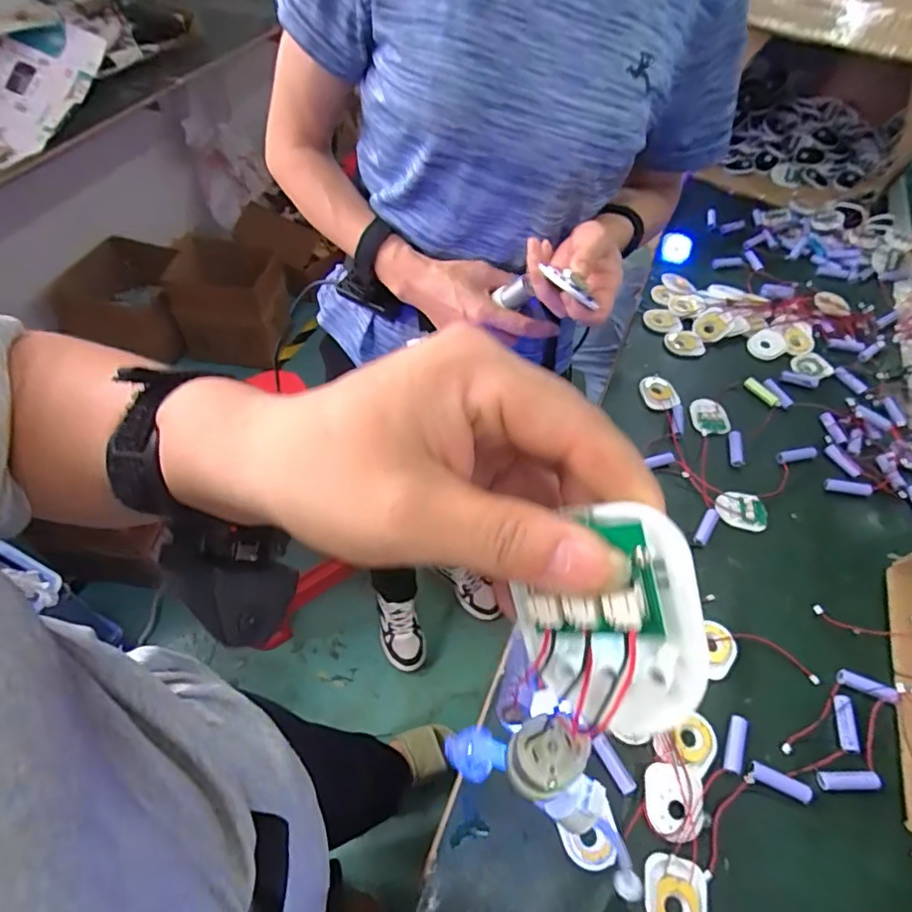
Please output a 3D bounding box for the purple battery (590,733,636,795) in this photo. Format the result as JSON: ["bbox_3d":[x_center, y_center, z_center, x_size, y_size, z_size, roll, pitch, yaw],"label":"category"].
[{"bbox_3d":[0.143,0.280,0.514,0.015,0.015,0.051,-25,59,-20],"label":"purple battery"}]

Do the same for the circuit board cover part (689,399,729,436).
[{"bbox_3d":[0.348,-0.055,0.776,0.050,0.004,0.060,1,54,-3],"label":"circuit board cover part"}]

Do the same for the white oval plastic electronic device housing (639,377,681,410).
[{"bbox_3d":[0.288,-0.090,0.797,0.057,0.009,0.057,-3,54,-5],"label":"white oval plastic electronic device housing"}]

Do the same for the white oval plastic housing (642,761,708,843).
[{"bbox_3d":[0.194,0.304,0.496,0.054,0.014,0.058,5,54,0],"label":"white oval plastic housing"}]

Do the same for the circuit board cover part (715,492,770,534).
[{"bbox_3d":[0.350,0.068,0.691,0.062,0.007,0.053,0,54,-4],"label":"circuit board cover part"}]

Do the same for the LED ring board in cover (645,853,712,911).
[{"bbox_3d":[0.183,0.364,0.463,0.054,0.007,0.057,12,54,5],"label":"LED ring board in cover"}]

